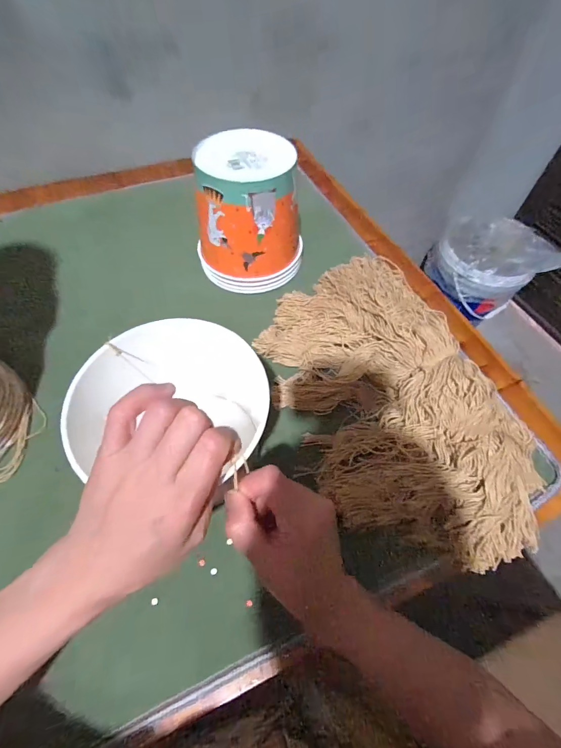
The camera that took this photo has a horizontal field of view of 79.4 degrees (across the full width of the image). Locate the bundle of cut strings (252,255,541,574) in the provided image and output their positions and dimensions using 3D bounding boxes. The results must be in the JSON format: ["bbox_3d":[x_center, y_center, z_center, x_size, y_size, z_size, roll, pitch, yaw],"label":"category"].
[{"bbox_3d":[0.131,0.013,0.391,0.236,0.073,0.378,-19,60,-13],"label":"bundle of cut strings"}]

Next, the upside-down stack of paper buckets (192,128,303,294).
[{"bbox_3d":[-0.042,-0.222,0.490,0.143,0.173,0.128,4,58,1],"label":"upside-down stack of paper buckets"}]

